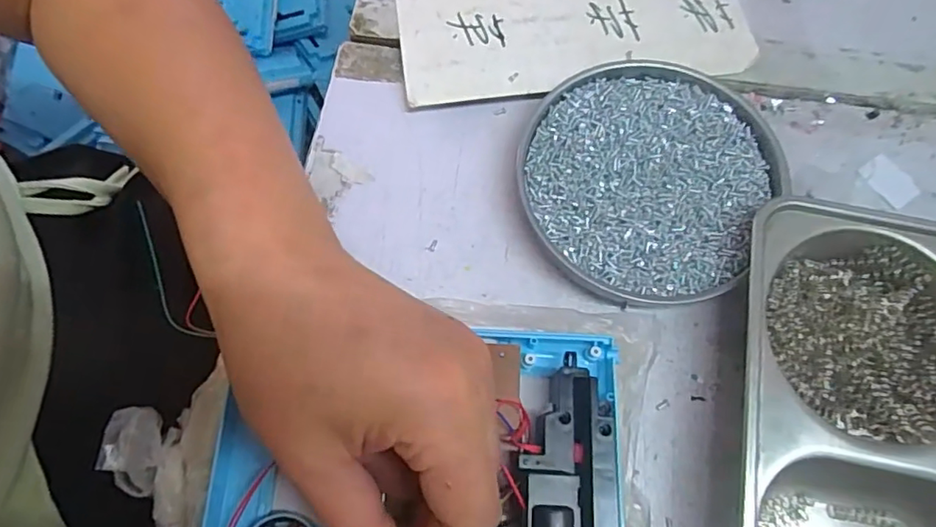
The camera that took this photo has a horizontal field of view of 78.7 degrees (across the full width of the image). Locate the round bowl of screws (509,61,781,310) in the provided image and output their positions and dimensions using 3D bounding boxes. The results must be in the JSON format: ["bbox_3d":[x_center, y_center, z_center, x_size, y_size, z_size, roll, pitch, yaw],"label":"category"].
[{"bbox_3d":[0.093,-0.046,0.307,0.127,0.019,0.130,0,71,0],"label":"round bowl of screws"}]

